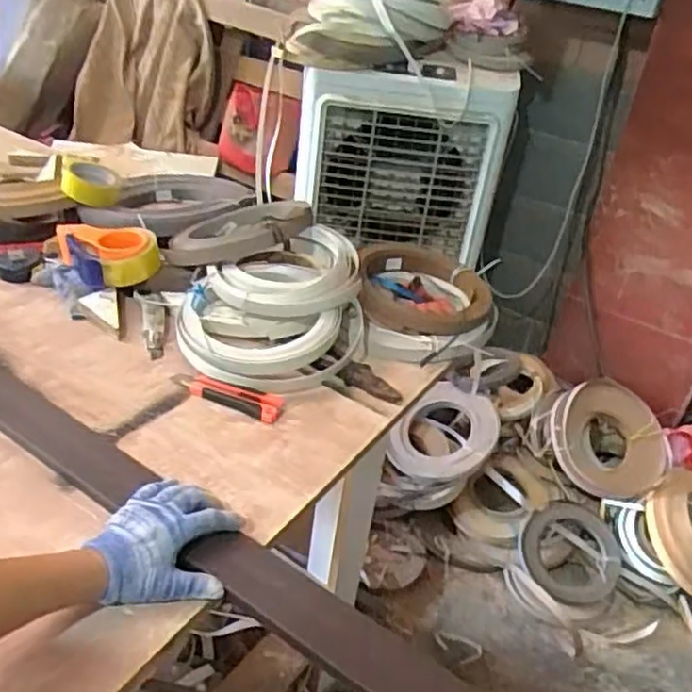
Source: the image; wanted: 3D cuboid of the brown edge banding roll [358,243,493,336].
[{"bbox_3d":[0.119,-0.096,1.030,0.195,0.064,0.213,2,30,-1],"label":"brown edge banding roll"}]

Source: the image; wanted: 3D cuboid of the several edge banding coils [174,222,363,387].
[{"bbox_3d":[-0.085,-0.048,0.895,0.257,0.097,0.206,-12,38,-28],"label":"several edge banding coils"}]

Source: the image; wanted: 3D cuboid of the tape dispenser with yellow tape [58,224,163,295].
[{"bbox_3d":[-0.358,-0.141,1.031,0.120,0.063,0.150,-14,39,-30],"label":"tape dispenser with yellow tape"}]

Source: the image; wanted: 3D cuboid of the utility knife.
[{"bbox_3d":[-0.145,0.060,0.819,0.144,0.019,0.033,18,34,15],"label":"utility knife"}]

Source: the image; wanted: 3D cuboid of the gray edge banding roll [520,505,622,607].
[{"bbox_3d":[0.536,0.492,1.615,0.229,0.021,0.233,7,55,2],"label":"gray edge banding roll"}]

